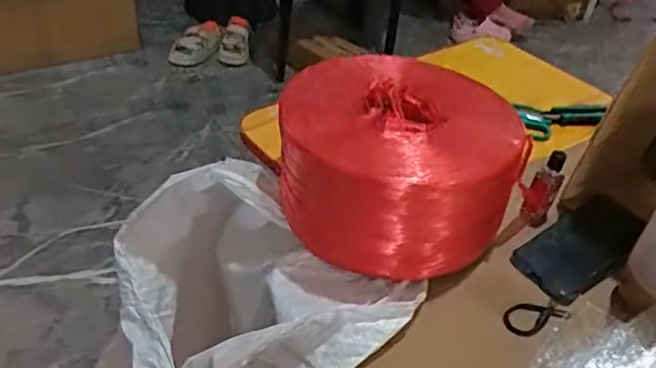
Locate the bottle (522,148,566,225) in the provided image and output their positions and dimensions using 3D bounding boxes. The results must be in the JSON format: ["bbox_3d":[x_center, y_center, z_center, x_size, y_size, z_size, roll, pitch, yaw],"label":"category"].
[{"bbox_3d":[0.257,-0.002,0.674,0.032,0.087,0.026,24,43,19],"label":"bottle"}]

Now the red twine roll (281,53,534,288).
[{"bbox_3d":[0.075,-0.031,0.651,0.255,0.134,0.258,4,40,-4],"label":"red twine roll"}]

